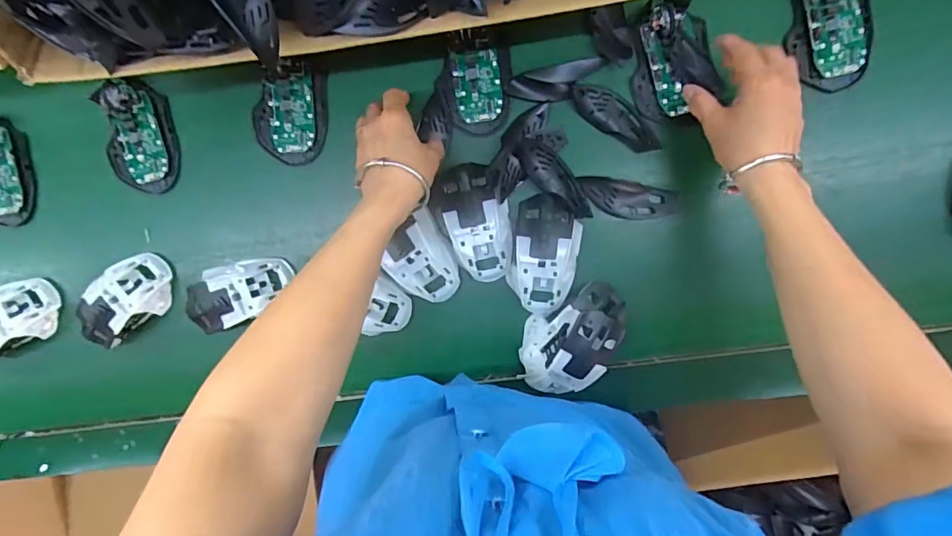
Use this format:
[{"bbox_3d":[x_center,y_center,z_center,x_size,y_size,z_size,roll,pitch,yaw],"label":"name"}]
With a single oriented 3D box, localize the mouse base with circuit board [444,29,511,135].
[{"bbox_3d":[0.001,-0.185,0.490,0.064,0.014,0.098,0,97,4],"label":"mouse base with circuit board"}]

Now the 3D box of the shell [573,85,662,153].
[{"bbox_3d":[0.136,-0.145,0.479,0.095,0.011,0.035,28,98,0],"label":"shell"}]

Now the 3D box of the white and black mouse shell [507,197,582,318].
[{"bbox_3d":[0.068,-0.011,0.494,0.063,0.028,0.118,10,98,2],"label":"white and black mouse shell"}]

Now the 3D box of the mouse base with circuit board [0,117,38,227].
[{"bbox_3d":[-0.508,-0.103,0.525,0.062,0.022,0.112,-3,97,4],"label":"mouse base with circuit board"}]

